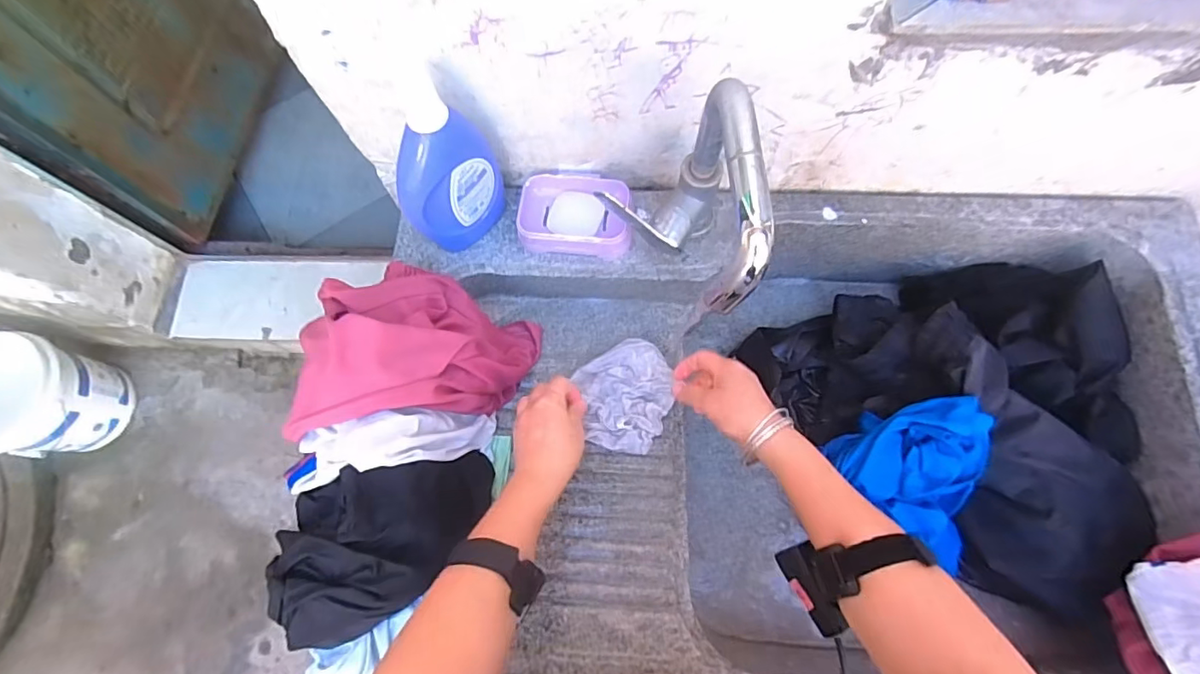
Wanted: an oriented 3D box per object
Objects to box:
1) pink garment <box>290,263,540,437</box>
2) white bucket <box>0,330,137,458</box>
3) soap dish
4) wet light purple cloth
[{"bbox_3d":[-0.188,0.010,0.557,0.226,0.157,0.158,-10,72,-1],"label":"pink garment"},{"bbox_3d":[-1.342,0.149,1.295,0.264,0.271,0.269,-1,72,2],"label":"white bucket"},{"bbox_3d":[-0.028,-0.138,0.602,0.124,0.033,0.085,5,72,4],"label":"soap dish"},{"bbox_3d":[0.027,0.064,0.604,0.104,0.030,0.123,14,76,4],"label":"wet light purple cloth"}]

